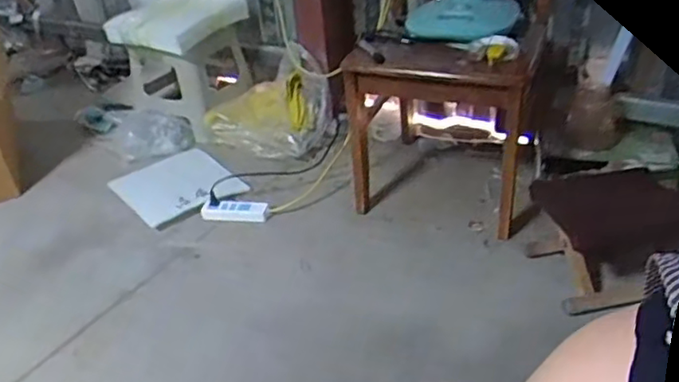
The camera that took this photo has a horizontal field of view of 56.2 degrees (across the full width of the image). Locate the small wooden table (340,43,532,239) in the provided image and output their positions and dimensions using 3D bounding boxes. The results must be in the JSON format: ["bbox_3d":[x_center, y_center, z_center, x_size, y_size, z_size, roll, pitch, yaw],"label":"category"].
[{"bbox_3d":[0.232,-0.149,1.528,0.401,0.454,0.272,3,33,13],"label":"small wooden table"}]

